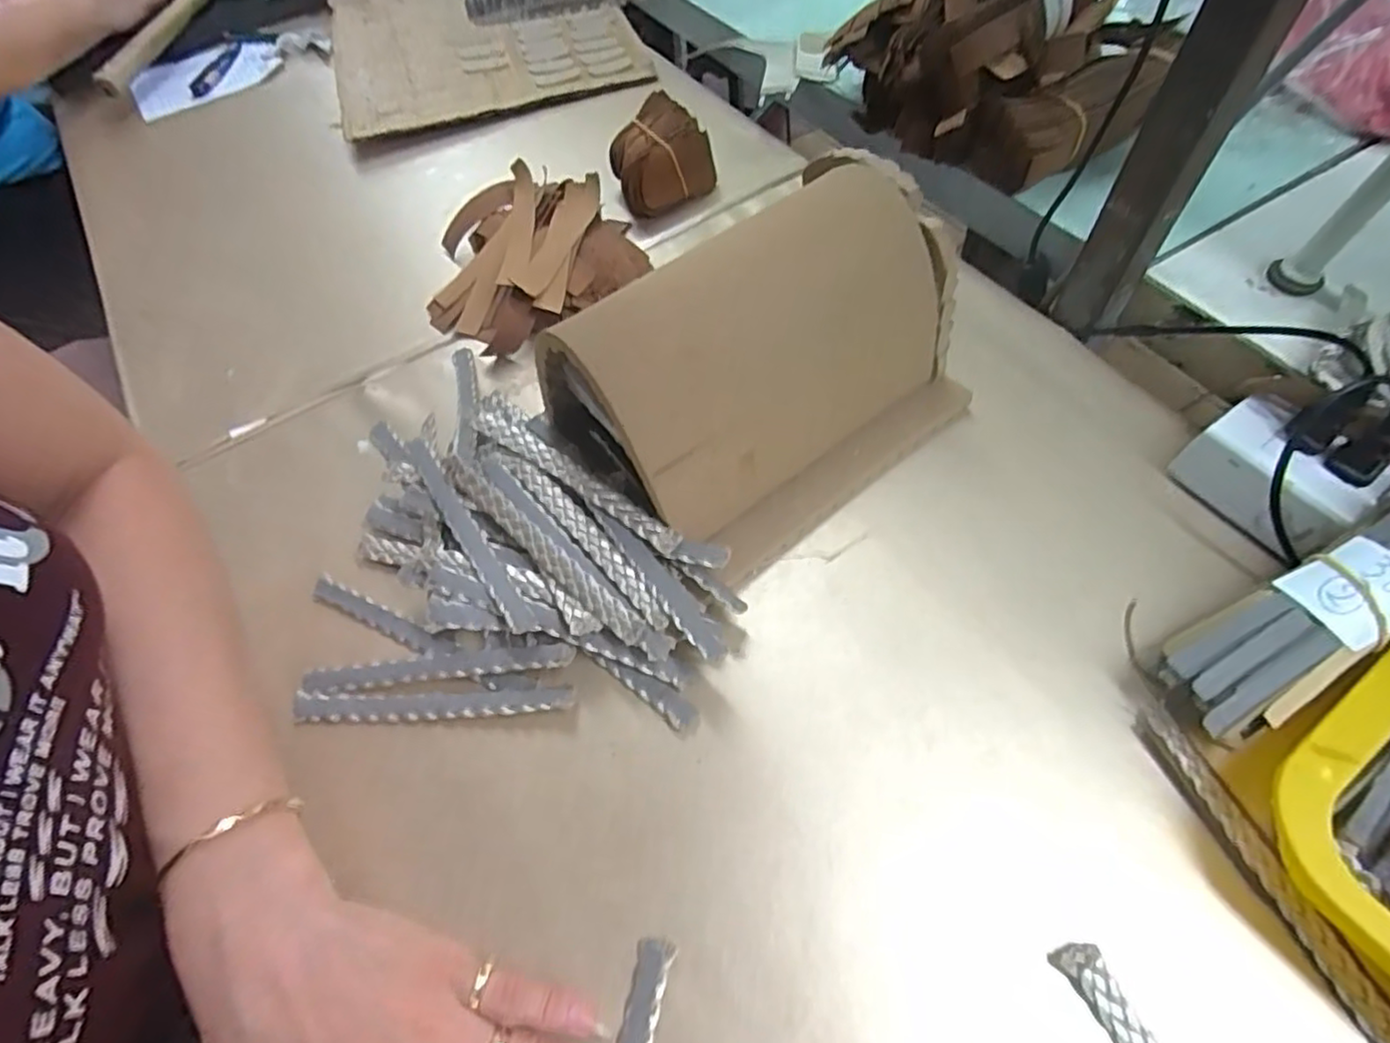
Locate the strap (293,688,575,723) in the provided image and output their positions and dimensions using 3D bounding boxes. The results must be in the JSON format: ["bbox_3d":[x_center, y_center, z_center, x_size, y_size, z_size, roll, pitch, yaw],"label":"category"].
[{"bbox_3d":[-0.126,0.088,0.331,0.135,0.011,0.013,-1,58,4],"label":"strap"}]

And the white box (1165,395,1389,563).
[{"bbox_3d":[0.294,-0.023,0.352,0.051,0.042,0.076,-28,60,-13],"label":"white box"}]

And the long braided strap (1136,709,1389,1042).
[{"bbox_3d":[0.235,0.152,0.266,0.018,0.005,0.167,-20,59,-8],"label":"long braided strap"}]

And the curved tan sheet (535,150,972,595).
[{"bbox_3d":[0.037,-0.082,0.356,0.190,0.123,0.131,-34,62,-16],"label":"curved tan sheet"}]

